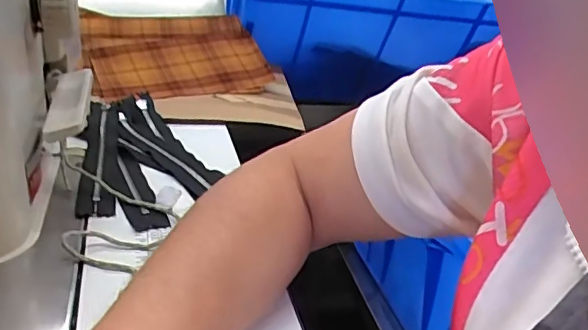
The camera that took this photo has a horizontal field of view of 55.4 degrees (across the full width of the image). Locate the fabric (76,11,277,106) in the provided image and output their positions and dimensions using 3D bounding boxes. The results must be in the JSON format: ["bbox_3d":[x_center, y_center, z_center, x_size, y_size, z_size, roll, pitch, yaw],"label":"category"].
[{"bbox_3d":[-0.131,-0.122,0.630,0.197,0.020,0.145,-3,50,-22],"label":"fabric"}]

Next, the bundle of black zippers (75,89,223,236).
[{"bbox_3d":[-0.129,-0.012,0.470,0.099,0.020,0.213,-3,27,-20],"label":"bundle of black zippers"}]

